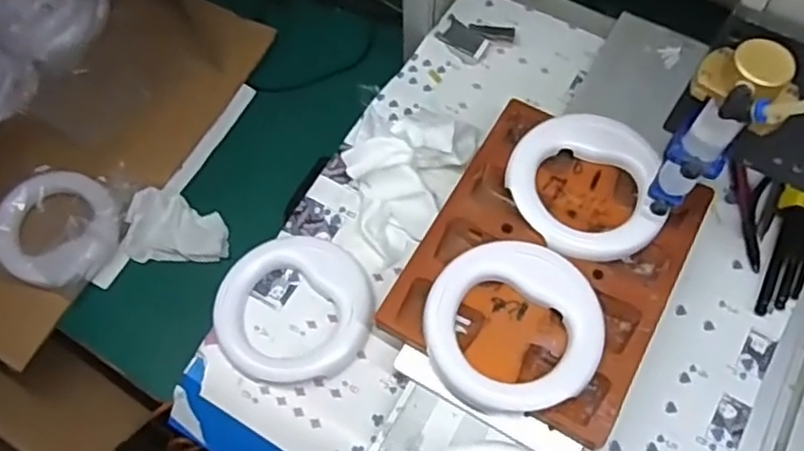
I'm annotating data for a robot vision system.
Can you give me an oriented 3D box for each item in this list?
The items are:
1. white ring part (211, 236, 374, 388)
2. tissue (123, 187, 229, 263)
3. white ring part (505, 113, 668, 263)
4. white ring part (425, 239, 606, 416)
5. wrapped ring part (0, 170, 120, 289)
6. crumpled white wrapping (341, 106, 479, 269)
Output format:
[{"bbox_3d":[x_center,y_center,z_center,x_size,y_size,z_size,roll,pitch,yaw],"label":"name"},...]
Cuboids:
[{"bbox_3d":[-0.093,0.071,0.577,0.131,0.016,0.127,0,66,1],"label":"white ring part"},{"bbox_3d":[-0.260,-0.002,0.779,0.115,0.046,0.080,3,66,3],"label":"tissue"},{"bbox_3d":[0.151,-0.034,0.561,0.122,0.014,0.129,0,66,1],"label":"white ring part"},{"bbox_3d":[0.084,0.076,0.513,0.129,0.023,0.126,0,66,1],"label":"white ring part"},{"bbox_3d":[-0.397,0.002,0.770,0.135,0.027,0.131,0,66,1],"label":"wrapped ring part"},{"bbox_3d":[-0.005,-0.053,0.619,0.113,0.043,0.151,30,70,13],"label":"crumpled white wrapping"}]

